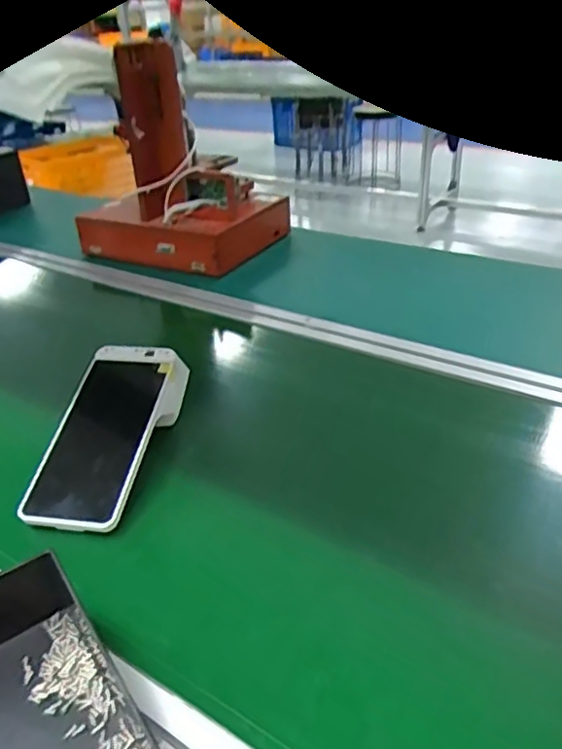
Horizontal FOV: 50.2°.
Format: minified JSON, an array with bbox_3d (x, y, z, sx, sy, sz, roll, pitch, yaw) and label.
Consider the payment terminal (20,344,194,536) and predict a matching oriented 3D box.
[{"bbox_3d":[-0.153,0.053,0.529,0.095,0.051,0.189,6,50,9],"label":"payment terminal"}]

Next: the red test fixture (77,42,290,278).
[{"bbox_3d":[-0.155,-0.326,0.925,0.263,0.261,0.227,16,38,29],"label":"red test fixture"}]

